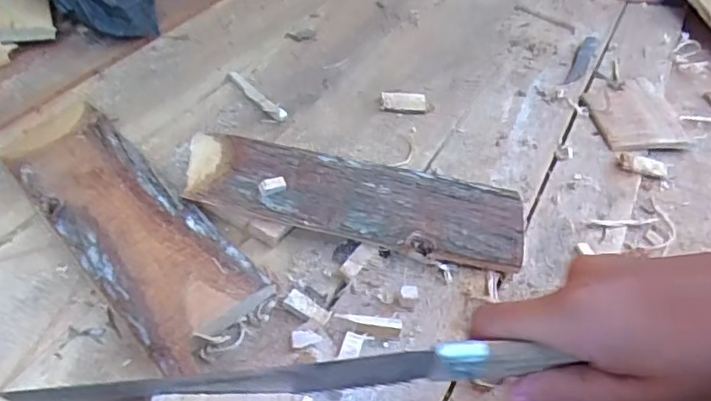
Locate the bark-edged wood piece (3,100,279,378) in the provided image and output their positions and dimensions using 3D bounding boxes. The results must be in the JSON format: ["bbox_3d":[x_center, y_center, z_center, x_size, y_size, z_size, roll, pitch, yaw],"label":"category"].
[{"bbox_3d":[-0.162,0.012,0.402,0.082,0.024,0.253,-32,57,-32],"label":"bark-edged wood piece"}]

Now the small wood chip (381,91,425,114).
[{"bbox_3d":[0.045,-0.090,0.533,0.041,0.007,0.025,6,45,-1],"label":"small wood chip"}]

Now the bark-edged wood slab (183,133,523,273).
[{"bbox_3d":[-0.002,0.001,0.426,0.245,0.032,0.069,9,45,2],"label":"bark-edged wood slab"}]

